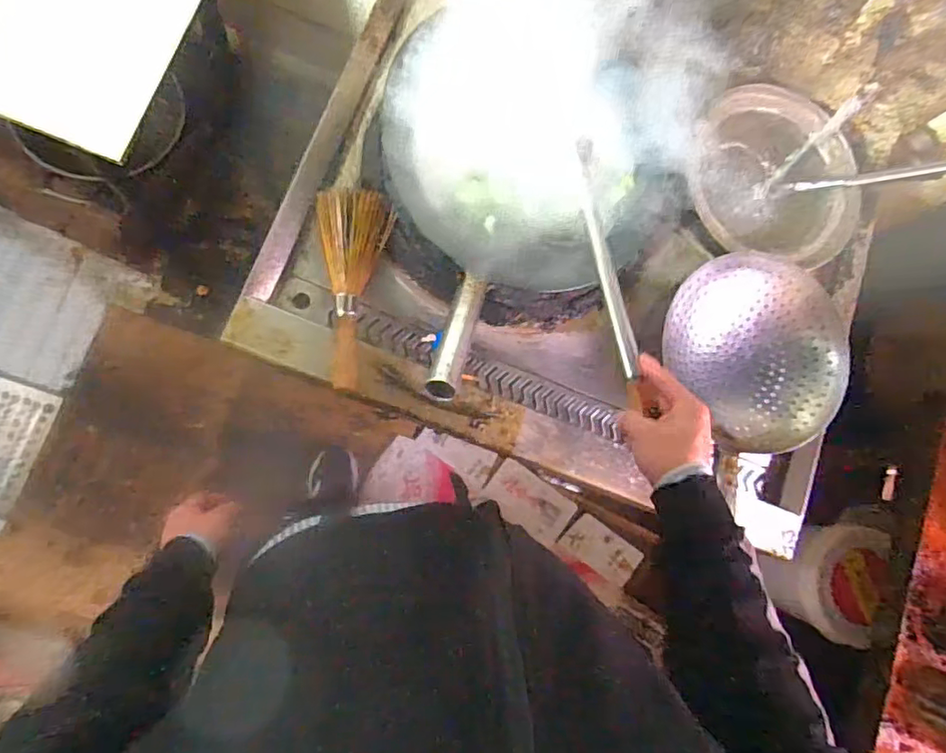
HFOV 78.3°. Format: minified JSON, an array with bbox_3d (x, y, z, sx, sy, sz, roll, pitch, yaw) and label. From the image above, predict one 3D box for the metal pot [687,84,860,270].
[{"bbox_3d":[0.478,-0.301,0.918,0.273,0.071,0.258,1,83,-11],"label":"metal pot"}]

